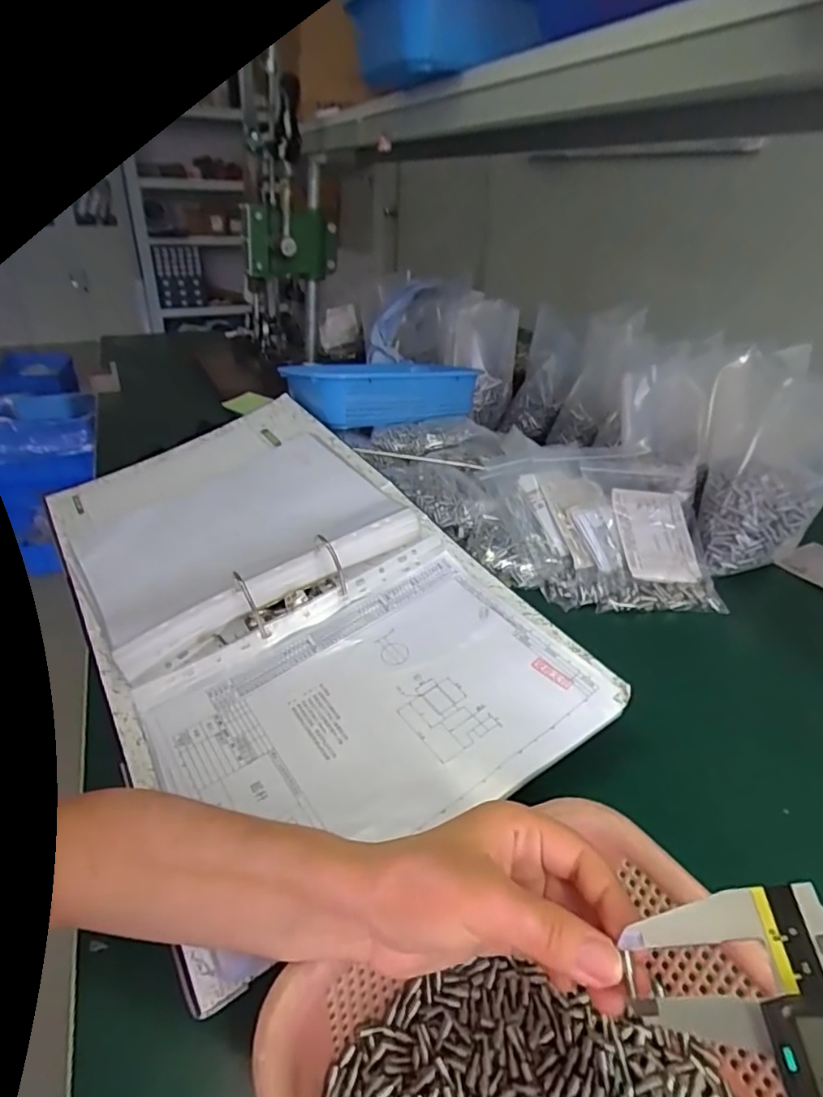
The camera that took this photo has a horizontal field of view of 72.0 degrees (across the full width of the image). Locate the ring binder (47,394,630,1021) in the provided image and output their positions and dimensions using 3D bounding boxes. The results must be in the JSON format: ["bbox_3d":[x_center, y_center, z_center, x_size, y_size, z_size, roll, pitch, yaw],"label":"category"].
[{"bbox_3d":[-0.156,0.008,0.594,0.348,0.072,0.689,-28,47,-21],"label":"ring binder"}]

